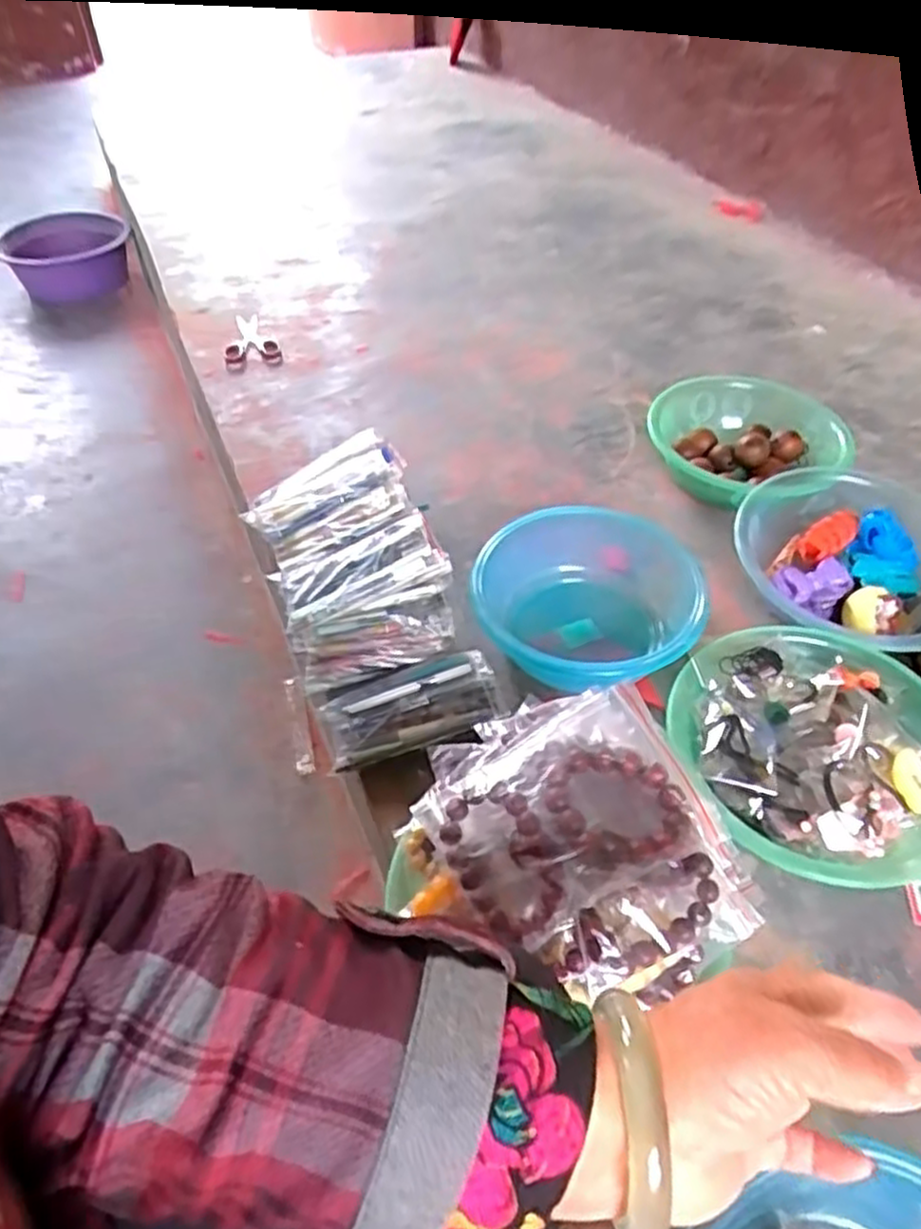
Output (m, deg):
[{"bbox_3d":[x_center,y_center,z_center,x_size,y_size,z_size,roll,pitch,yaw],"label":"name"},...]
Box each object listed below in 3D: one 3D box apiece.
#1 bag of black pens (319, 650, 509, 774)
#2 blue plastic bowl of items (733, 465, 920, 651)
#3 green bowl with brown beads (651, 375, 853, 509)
[{"bbox_3d":[-0.045,0.086,0.698,0.163,0.018,0.082,-18,63,-6],"label":"bag of black pens"},{"bbox_3d":[0.405,-0.055,0.791,0.219,0.087,0.210,1,49,-1],"label":"blue plastic bowl of items"},{"bbox_3d":[0.347,-0.210,0.931,0.234,0.078,0.207,-3,49,-4],"label":"green bowl with brown beads"}]

